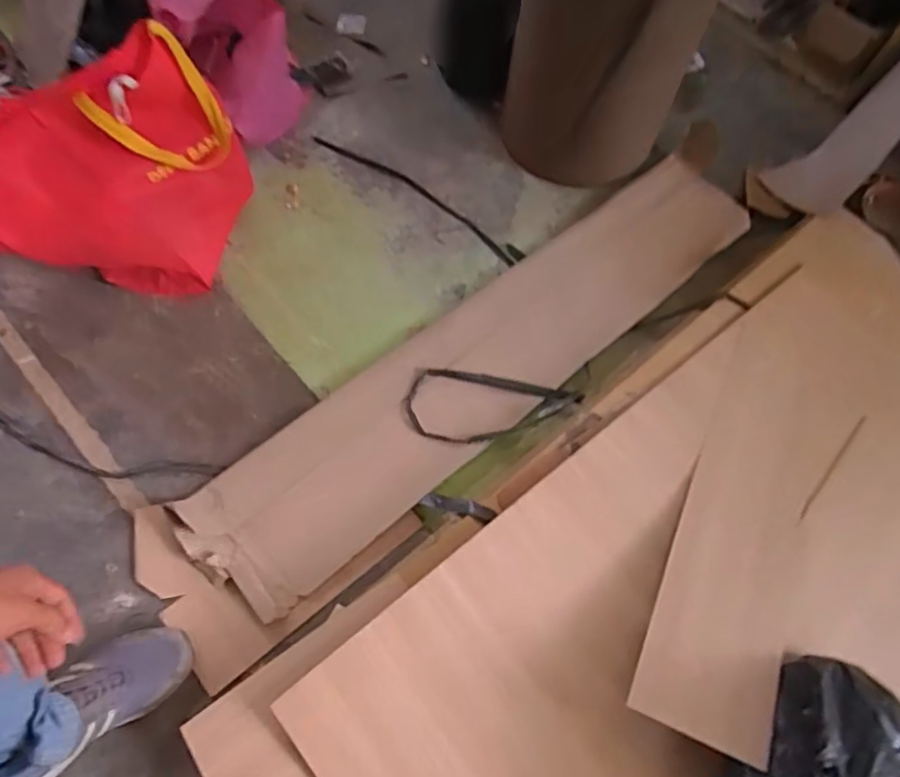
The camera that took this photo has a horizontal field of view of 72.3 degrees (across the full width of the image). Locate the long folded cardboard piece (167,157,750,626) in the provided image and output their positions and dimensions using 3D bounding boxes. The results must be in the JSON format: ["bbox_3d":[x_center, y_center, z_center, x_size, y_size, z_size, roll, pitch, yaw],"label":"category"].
[{"bbox_3d":[0.118,-0.093,1.161,1.273,0.031,0.248,-38,71,-22],"label":"long folded cardboard piece"}]

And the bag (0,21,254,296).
[{"bbox_3d":[-0.629,-0.360,1.047,0.455,0.350,0.250,2,65,-2],"label":"bag"}]

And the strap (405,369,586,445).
[{"bbox_3d":[0.076,0.037,1.073,0.301,0.014,0.139,8,65,1],"label":"strap"}]

